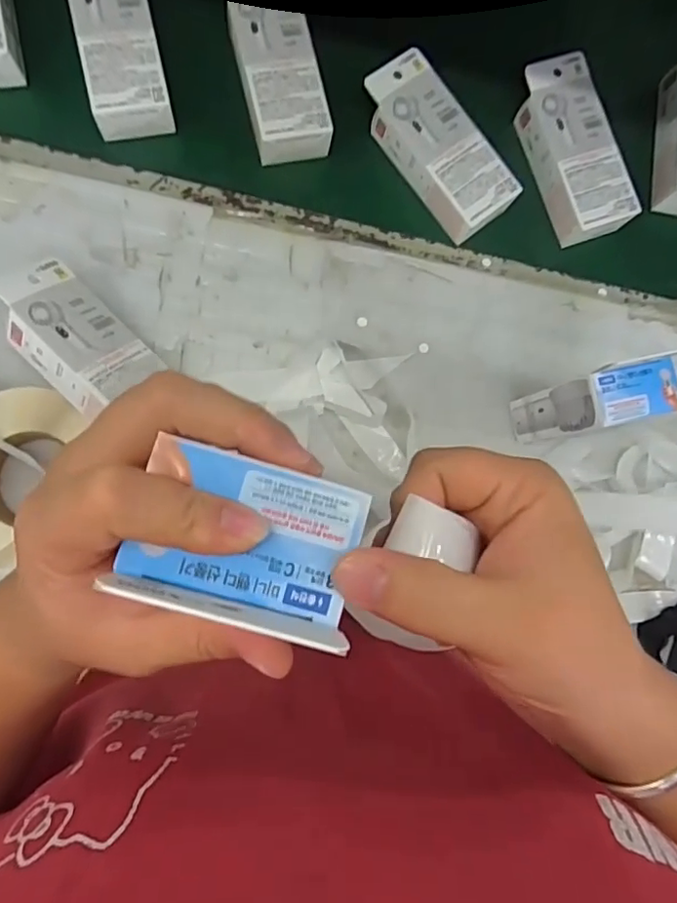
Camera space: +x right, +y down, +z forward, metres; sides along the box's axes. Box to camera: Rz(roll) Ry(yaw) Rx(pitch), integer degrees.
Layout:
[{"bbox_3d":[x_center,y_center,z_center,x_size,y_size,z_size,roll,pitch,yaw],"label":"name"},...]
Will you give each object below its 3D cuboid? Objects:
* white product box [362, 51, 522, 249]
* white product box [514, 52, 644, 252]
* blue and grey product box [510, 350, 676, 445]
[{"bbox_3d":[0.098,-0.300,0.570,0.071,0.046,0.174,-36,91,-9],"label":"white product box"},{"bbox_3d":[0.240,-0.306,0.591,0.079,0.046,0.180,-20,88,-9],"label":"white product box"},{"bbox_3d":[0.213,-0.038,0.497,0.065,0.152,0.045,-10,87,-9],"label":"blue and grey product box"}]

